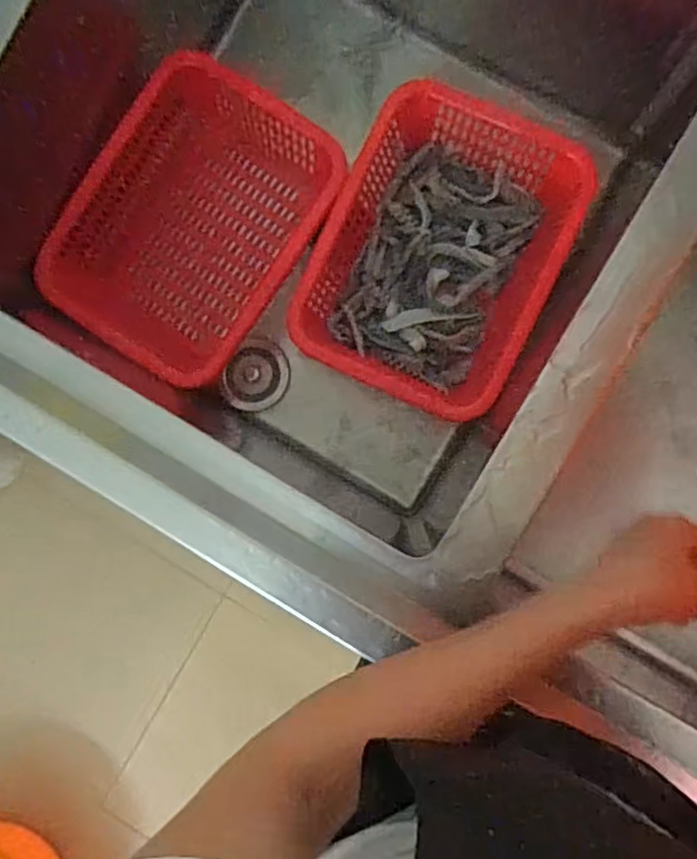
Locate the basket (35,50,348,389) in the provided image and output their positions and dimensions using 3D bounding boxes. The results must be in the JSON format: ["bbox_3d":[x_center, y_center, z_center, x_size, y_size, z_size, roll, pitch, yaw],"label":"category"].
[{"bbox_3d":[-0.158,-0.209,0.719,0.230,0.121,0.317,34,92,3],"label":"basket"}]

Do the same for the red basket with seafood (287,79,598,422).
[{"bbox_3d":[0.101,-0.189,0.703,0.237,0.089,0.292,28,92,3],"label":"red basket with seafood"}]

